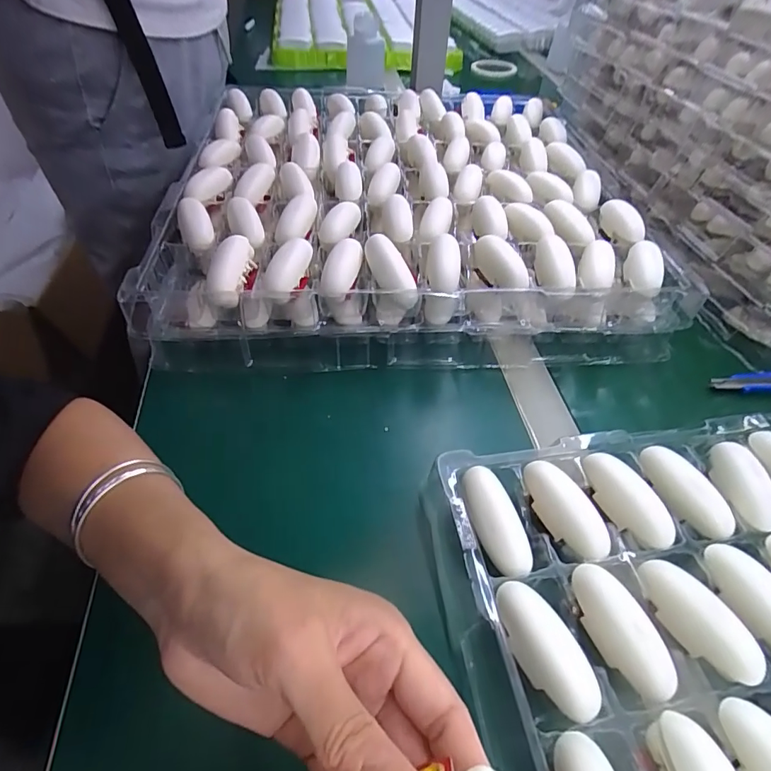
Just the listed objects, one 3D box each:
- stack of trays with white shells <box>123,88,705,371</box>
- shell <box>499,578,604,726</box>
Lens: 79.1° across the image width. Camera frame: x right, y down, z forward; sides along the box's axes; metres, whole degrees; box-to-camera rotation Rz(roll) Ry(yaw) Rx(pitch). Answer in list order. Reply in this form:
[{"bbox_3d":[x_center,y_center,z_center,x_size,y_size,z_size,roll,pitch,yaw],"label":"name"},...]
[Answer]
[{"bbox_3d":[0.021,-0.204,0.515,0.441,0.092,0.427,0,48,-3],"label":"stack of trays with white shells"},{"bbox_3d":[0.083,0.135,0.241,0.028,0.014,0.066,-22,52,-21],"label":"shell"}]

